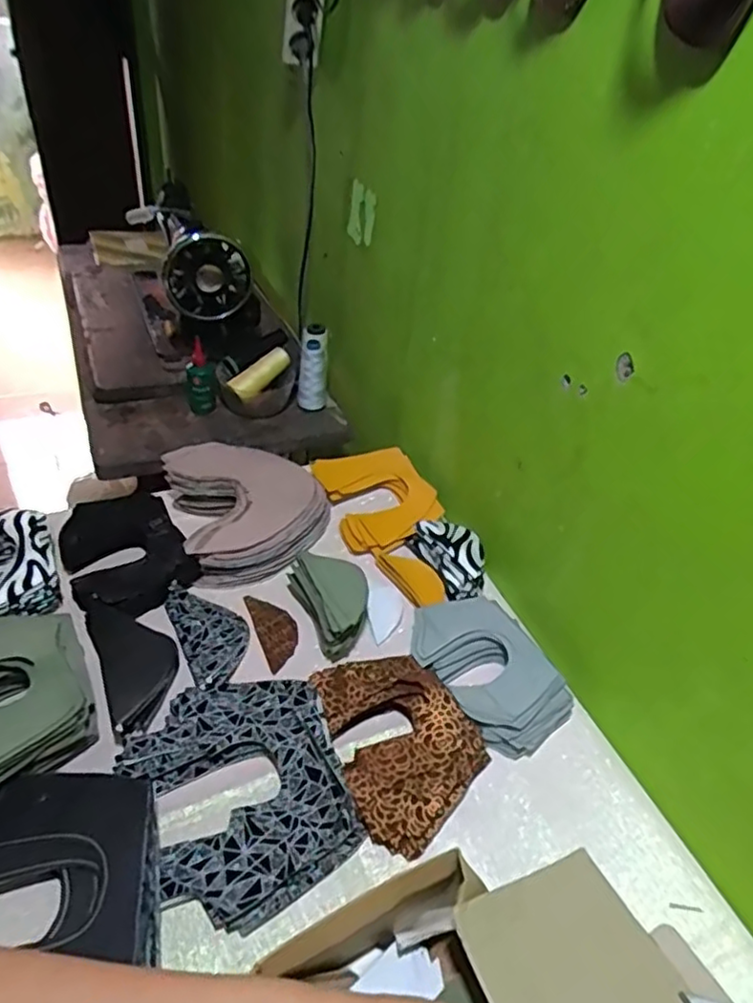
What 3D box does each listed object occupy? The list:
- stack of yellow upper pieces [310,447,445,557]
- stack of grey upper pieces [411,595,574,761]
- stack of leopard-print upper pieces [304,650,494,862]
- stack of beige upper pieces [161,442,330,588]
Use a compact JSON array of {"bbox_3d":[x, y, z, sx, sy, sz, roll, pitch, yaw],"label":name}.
[{"bbox_3d":[0.000,-0.006,0.893,0.135,0.046,0.172,-14,44,-24],"label":"stack of yellow upper pieces"},{"bbox_3d":[0.116,0.179,0.692,0.127,0.036,0.178,-12,43,-22],"label":"stack of grey upper pieces"},{"bbox_3d":[0.025,0.221,0.623,0.134,0.037,0.188,-13,44,-23],"label":"stack of leopard-print upper pieces"},{"bbox_3d":[-0.155,0.004,0.827,0.185,0.068,0.180,-11,43,-21],"label":"stack of beige upper pieces"}]

